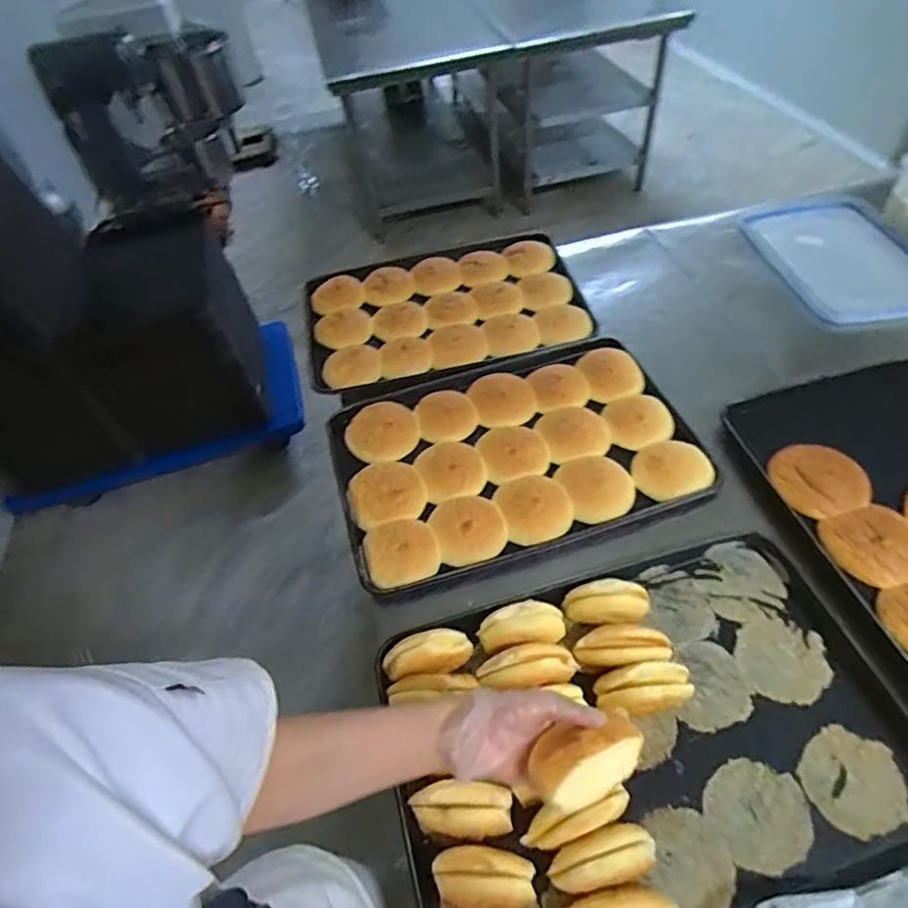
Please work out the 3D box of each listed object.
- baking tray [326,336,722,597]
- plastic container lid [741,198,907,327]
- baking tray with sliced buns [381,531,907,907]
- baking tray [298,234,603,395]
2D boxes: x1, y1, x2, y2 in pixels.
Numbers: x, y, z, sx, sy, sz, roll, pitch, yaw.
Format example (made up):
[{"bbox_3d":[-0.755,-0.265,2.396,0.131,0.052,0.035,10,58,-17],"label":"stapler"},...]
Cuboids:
[{"bbox_3d":[0.094,-0.008,0.941,0.573,0.030,0.385,-17,51,-8],"label":"baking tray"},{"bbox_3d":[0.810,-0.419,1.172,0.272,0.032,0.403,-7,50,1],"label":"plastic container lid"},{"bbox_3d":[0.225,0.323,0.654,0.582,0.063,0.380,-16,51,-7],"label":"baking tray with sliced buns"},{"bbox_3d":[-0.021,-0.312,1.169,0.574,0.040,0.369,-13,51,-5],"label":"baking tray"}]

